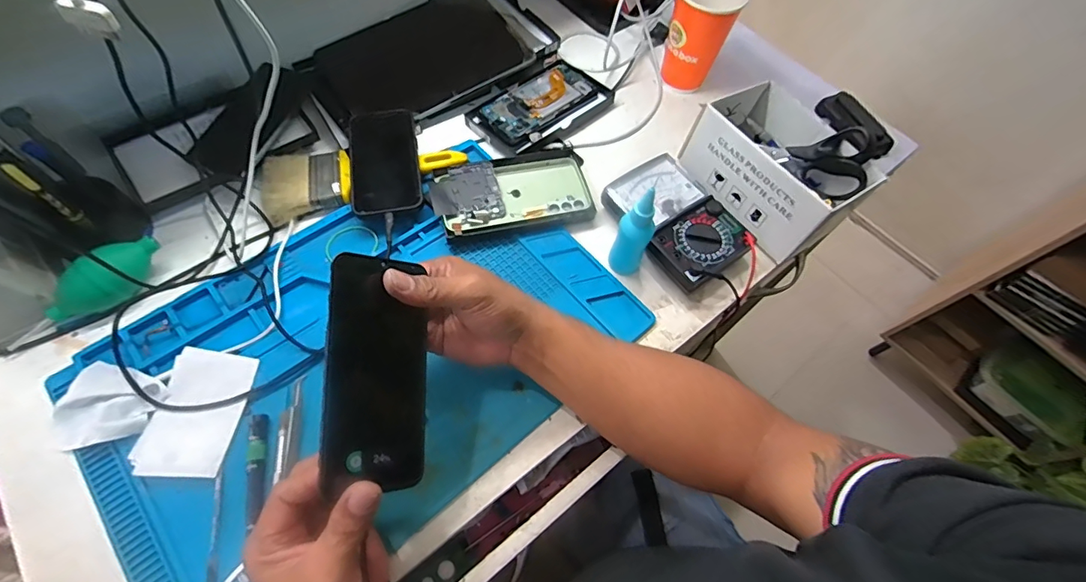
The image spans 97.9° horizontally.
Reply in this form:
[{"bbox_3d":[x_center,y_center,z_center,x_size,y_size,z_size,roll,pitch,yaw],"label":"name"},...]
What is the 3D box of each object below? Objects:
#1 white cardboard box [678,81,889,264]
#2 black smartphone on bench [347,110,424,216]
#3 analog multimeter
[{"bbox_3d":[0.264,-0.143,0.538,0.108,0.088,0.179,-28,68,-17],"label":"white cardboard box"},{"bbox_3d":[-0.178,-0.146,0.529,0.075,0.009,0.137,-8,67,-10],"label":"black smartphone on bench"},{"bbox_3d":[0.151,-0.079,0.537,0.105,0.039,0.152,-32,69,-19],"label":"analog multimeter"}]

